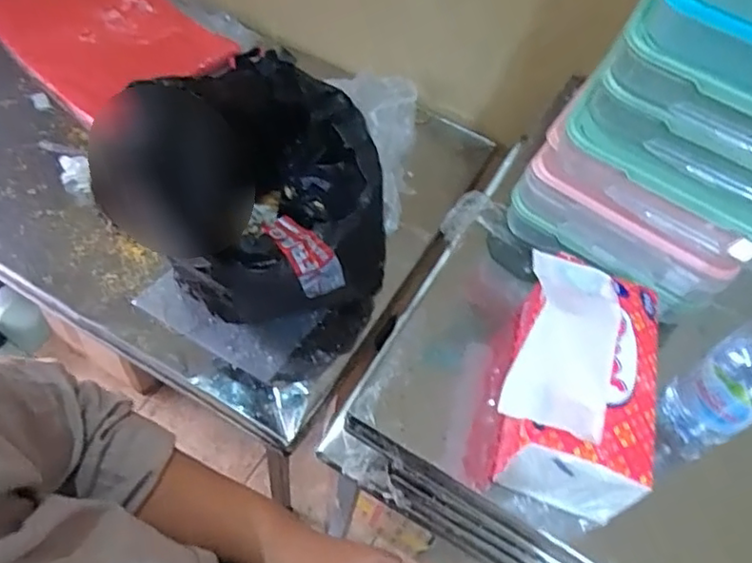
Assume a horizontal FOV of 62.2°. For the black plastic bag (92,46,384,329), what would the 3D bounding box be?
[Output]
[{"bbox_3d":[-0.132,-0.086,0.729,0.272,0.252,0.270,-23,63,-21],"label":"black plastic bag"}]

